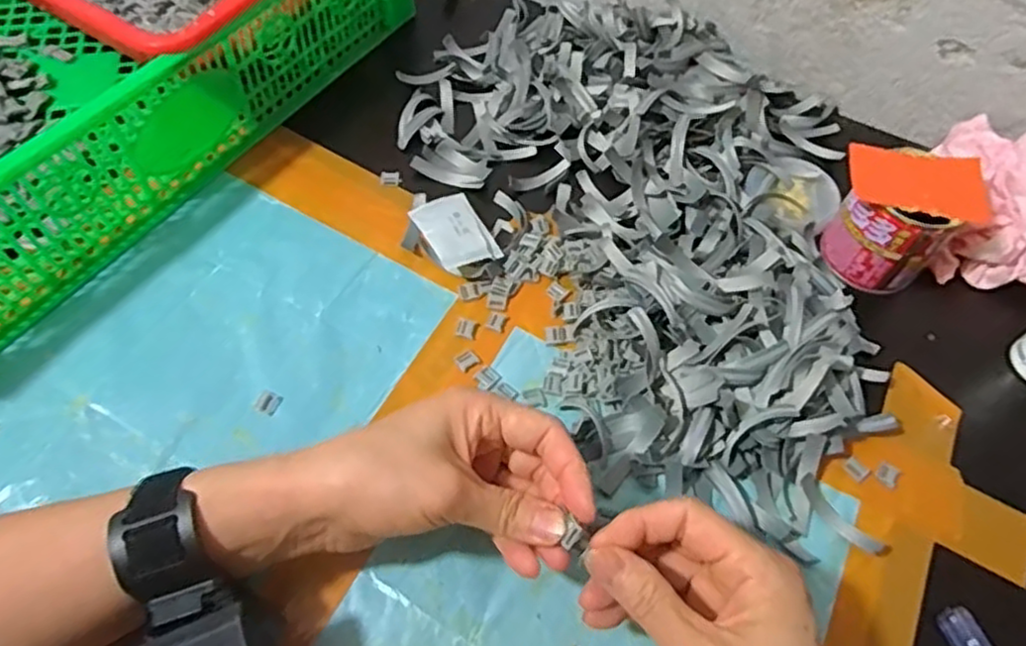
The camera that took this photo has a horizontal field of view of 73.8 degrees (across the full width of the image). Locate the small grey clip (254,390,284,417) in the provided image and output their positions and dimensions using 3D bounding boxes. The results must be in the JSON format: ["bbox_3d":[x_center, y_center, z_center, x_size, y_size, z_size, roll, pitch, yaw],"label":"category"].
[{"bbox_3d":[-0.142,0.046,0.395,0.013,0.004,0.013,20,59,9],"label":"small grey clip"}]

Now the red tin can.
[{"bbox_3d":[0.247,-0.065,0.442,0.057,0.060,0.062,-33,65,-22],"label":"red tin can"}]

